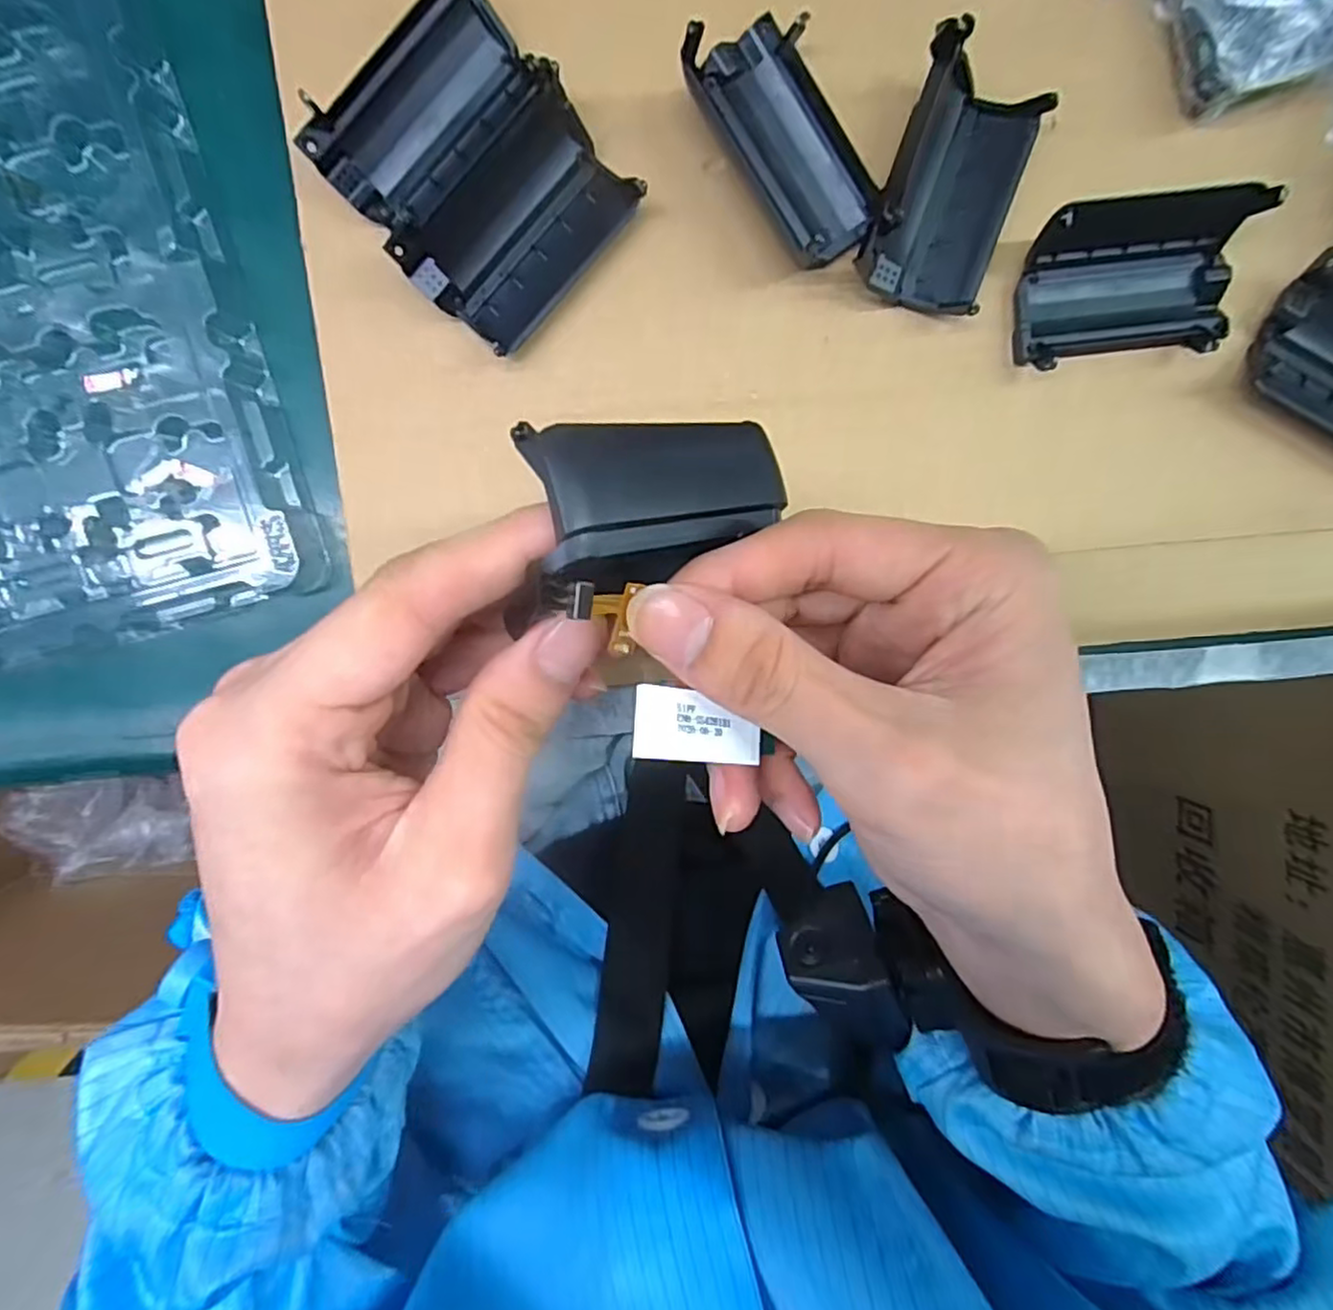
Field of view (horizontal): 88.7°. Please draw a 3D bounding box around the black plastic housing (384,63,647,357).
[{"bbox_3d":[-0.047,-0.138,0.218,0.045,0.022,0.071,43,92,-4],"label":"black plastic housing"}]

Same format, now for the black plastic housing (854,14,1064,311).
[{"bbox_3d":[0.093,-0.152,0.221,0.044,0.026,0.071,17,94,-3],"label":"black plastic housing"}]

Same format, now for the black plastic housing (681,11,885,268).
[{"bbox_3d":[0.039,-0.170,0.224,0.038,0.012,0.079,-37,95,2],"label":"black plastic housing"}]

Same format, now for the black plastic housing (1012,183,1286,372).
[{"bbox_3d":[0.157,-0.127,0.228,0.070,0.023,0.047,-6,98,0],"label":"black plastic housing"}]

